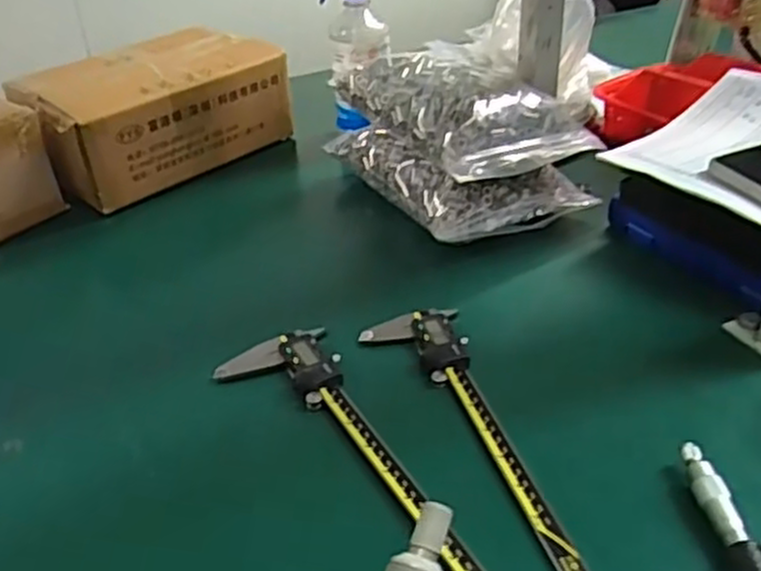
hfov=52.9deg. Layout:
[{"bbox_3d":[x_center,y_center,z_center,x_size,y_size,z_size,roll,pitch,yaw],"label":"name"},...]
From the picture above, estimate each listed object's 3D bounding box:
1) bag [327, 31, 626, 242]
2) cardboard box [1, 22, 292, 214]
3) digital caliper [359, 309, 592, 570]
[{"bbox_3d":[0.078,-0.183,0.749,0.164,0.060,0.231,-21,38,-25],"label":"bag"},{"bbox_3d":[-0.254,-0.198,0.858,0.271,0.112,0.161,-28,42,-35],"label":"cardboard box"},{"bbox_3d":[0.061,0.098,0.501,0.068,0.013,0.273,-10,34,-14],"label":"digital caliper"}]

